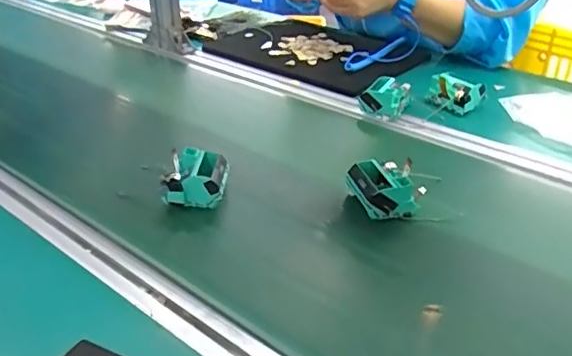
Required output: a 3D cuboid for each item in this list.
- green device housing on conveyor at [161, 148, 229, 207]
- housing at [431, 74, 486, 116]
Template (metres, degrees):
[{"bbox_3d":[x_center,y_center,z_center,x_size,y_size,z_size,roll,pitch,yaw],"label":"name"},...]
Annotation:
[{"bbox_3d":[-0.101,-0.003,0.611,0.071,0.042,0.060,-1,32,-4],"label":"green device housing on conveyor"},{"bbox_3d":[0.247,-0.122,0.811,0.080,0.041,0.048,9,33,13],"label":"housing"}]

